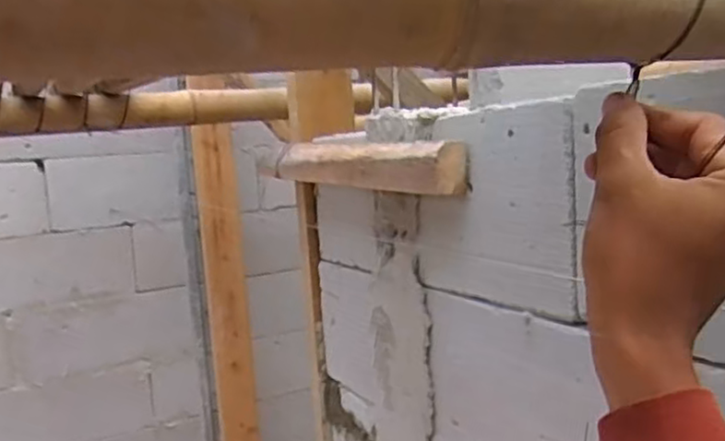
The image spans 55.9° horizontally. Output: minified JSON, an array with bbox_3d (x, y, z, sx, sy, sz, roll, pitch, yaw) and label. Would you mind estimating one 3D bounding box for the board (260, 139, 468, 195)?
[{"bbox_3d":[-0.034,-0.077,0.953,0.045,0.062,0.555,-7,7,-27],"label":"board"}]

